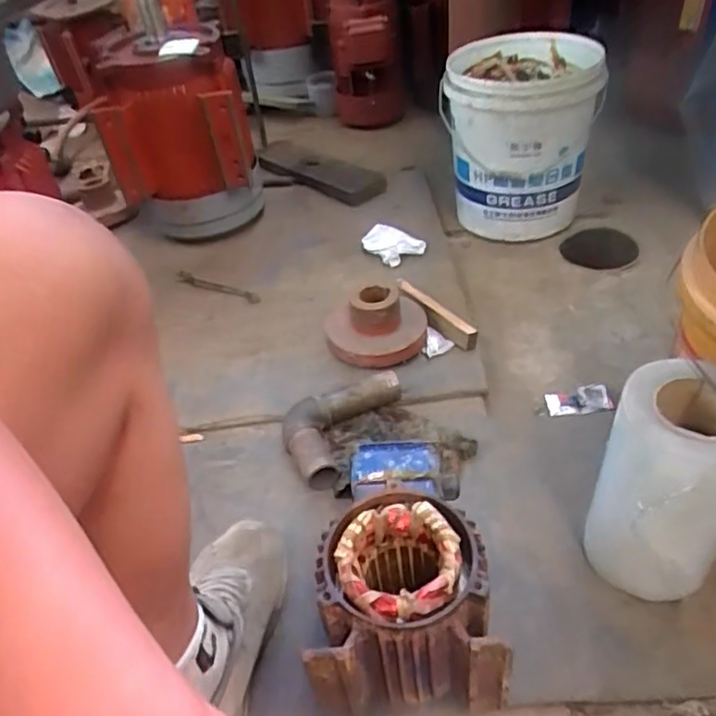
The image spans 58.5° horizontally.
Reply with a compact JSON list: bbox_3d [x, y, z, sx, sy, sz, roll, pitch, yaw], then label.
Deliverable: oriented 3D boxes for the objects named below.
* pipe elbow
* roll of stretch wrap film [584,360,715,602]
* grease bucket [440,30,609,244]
[{"bbox_3d":[-0.034,0.095,0.924,0.124,0.058,0.209,19,49,25],"label":"pipe elbow"},{"bbox_3d":[0.329,0.153,0.688,0.134,0.265,0.161,19,49,25],"label":"roll of stretch wrap film"},{"bbox_3d":[0.294,-0.410,1.197,0.265,0.287,0.241,4,44,11],"label":"grease bucket"}]

